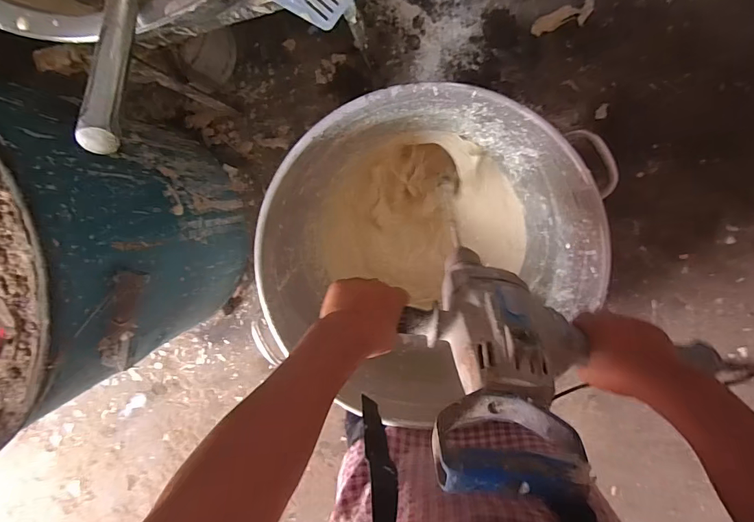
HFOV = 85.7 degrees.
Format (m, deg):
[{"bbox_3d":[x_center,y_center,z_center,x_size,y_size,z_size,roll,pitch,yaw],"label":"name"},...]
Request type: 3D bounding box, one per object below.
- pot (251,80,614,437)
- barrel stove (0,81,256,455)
[{"bbox_3d":[0.089,-0.026,0.837,0.503,0.481,0.505,1,99,4],"label":"pot"},{"bbox_3d":[-0.624,-0.012,0.755,0.535,0.555,0.556,1,99,4],"label":"barrel stove"}]

